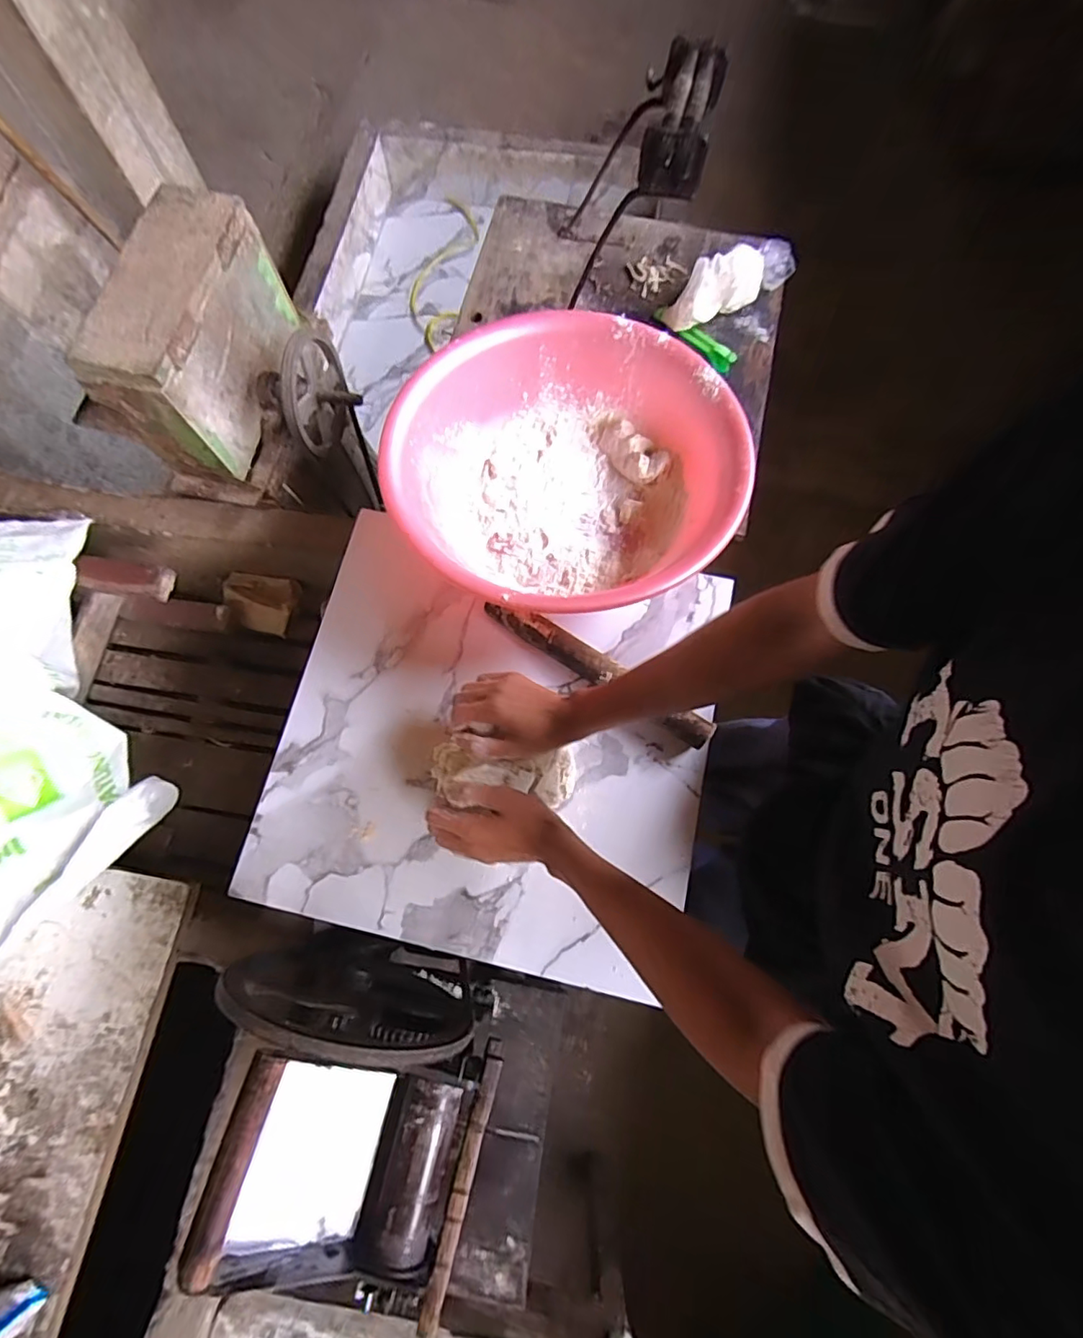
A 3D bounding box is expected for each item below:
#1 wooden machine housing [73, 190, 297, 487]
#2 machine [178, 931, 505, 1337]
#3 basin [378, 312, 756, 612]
[{"bbox_3d":[-0.535,-0.520,0.884,0.125,0.221,0.347,9,76,7],"label":"wooden machine housing"},{"bbox_3d":[-0.198,0.464,0.614,0.286,0.345,0.231,14,77,8],"label":"machine"},{"bbox_3d":[0.031,-0.242,0.701,0.388,0.174,0.392,-1,75,4],"label":"basin"}]

